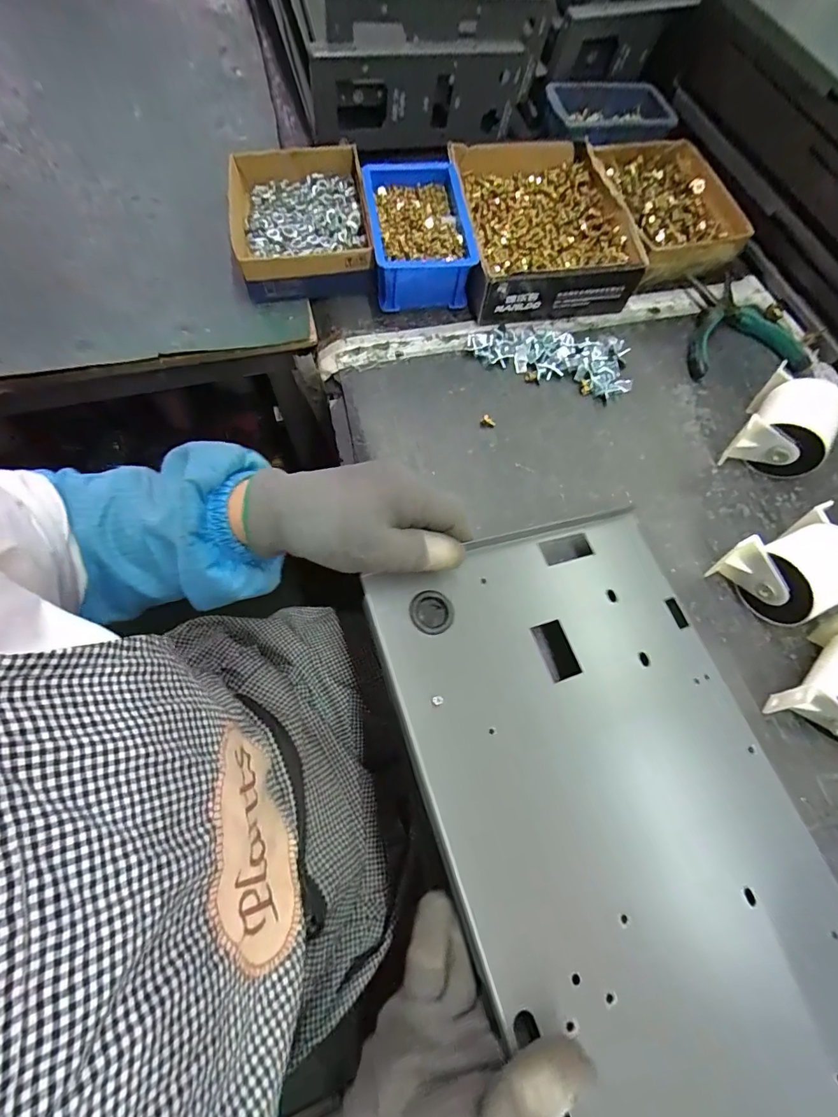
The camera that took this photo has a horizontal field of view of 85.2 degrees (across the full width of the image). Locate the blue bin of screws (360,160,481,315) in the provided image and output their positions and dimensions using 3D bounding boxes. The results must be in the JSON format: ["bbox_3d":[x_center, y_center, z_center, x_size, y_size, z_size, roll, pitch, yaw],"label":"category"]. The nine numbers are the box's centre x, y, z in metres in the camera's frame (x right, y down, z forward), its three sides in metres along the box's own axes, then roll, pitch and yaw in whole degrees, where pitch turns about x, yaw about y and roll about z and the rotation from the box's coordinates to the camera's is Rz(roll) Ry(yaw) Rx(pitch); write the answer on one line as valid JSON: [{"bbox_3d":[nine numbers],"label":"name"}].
[{"bbox_3d":[-0.001,-0.329,0.458,0.099,0.049,0.143,-7,69,-5],"label":"blue bin of screws"}]

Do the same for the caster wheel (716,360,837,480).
[{"bbox_3d":[0.333,-0.118,0.416,0.072,0.054,0.092,32,70,10],"label":"caster wheel"}]

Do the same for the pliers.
[{"bbox_3d":[0.327,-0.254,0.479,0.122,0.015,0.143,-5,68,-4],"label":"pliers"}]

